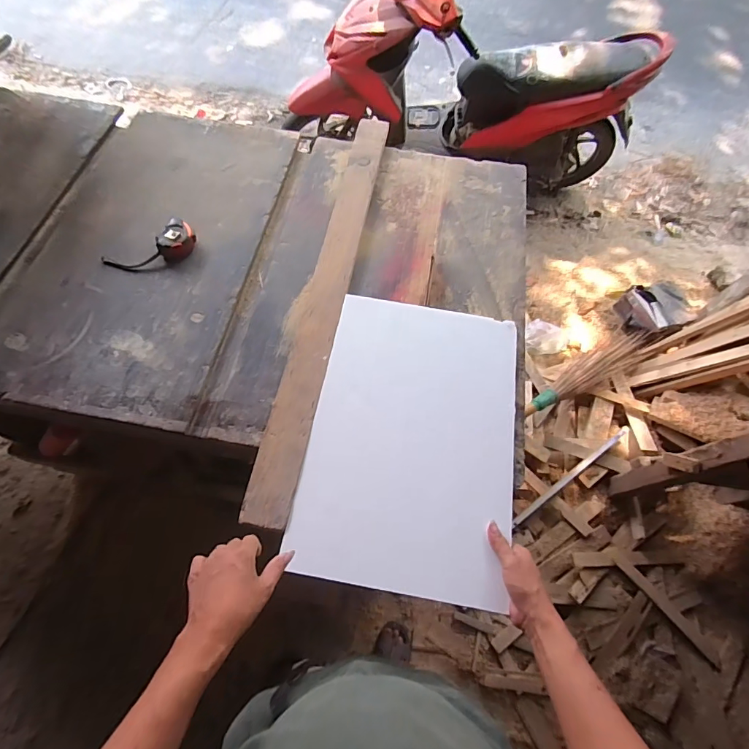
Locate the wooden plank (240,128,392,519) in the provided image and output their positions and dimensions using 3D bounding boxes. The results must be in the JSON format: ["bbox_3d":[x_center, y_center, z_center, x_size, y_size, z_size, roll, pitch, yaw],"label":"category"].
[{"bbox_3d":[-0.085,-0.202,0.848,0.074,0.018,0.970,10,63,2],"label":"wooden plank"}]

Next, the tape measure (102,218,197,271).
[{"bbox_3d":[-0.451,-0.253,0.848,0.176,0.042,0.087,-31,68,-18],"label":"tape measure"}]

